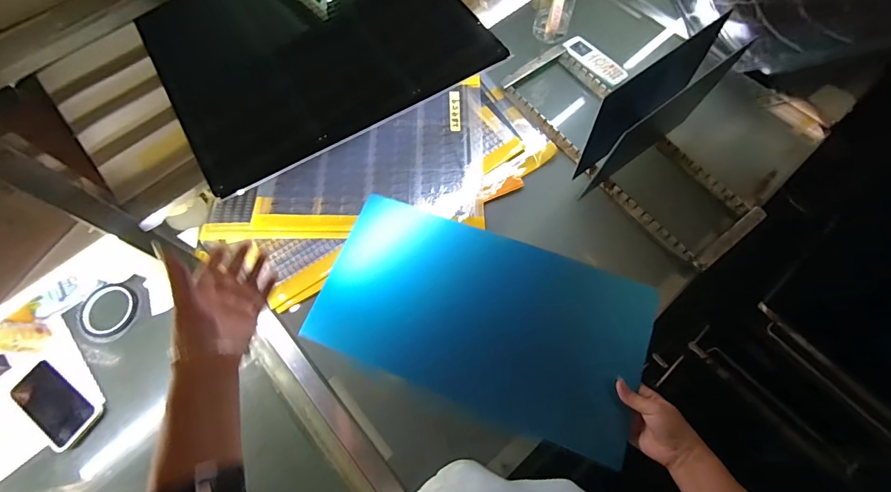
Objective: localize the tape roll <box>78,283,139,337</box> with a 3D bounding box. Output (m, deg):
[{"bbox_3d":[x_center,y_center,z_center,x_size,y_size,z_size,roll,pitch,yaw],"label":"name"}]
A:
[{"bbox_3d":[-0.594,0.112,0.714,0.090,0.021,0.093,0,68,0],"label":"tape roll"}]

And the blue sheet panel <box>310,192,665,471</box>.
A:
[{"bbox_3d":[0.053,0.115,0.642,0.482,0.067,0.271,20,89,10],"label":"blue sheet panel"}]

